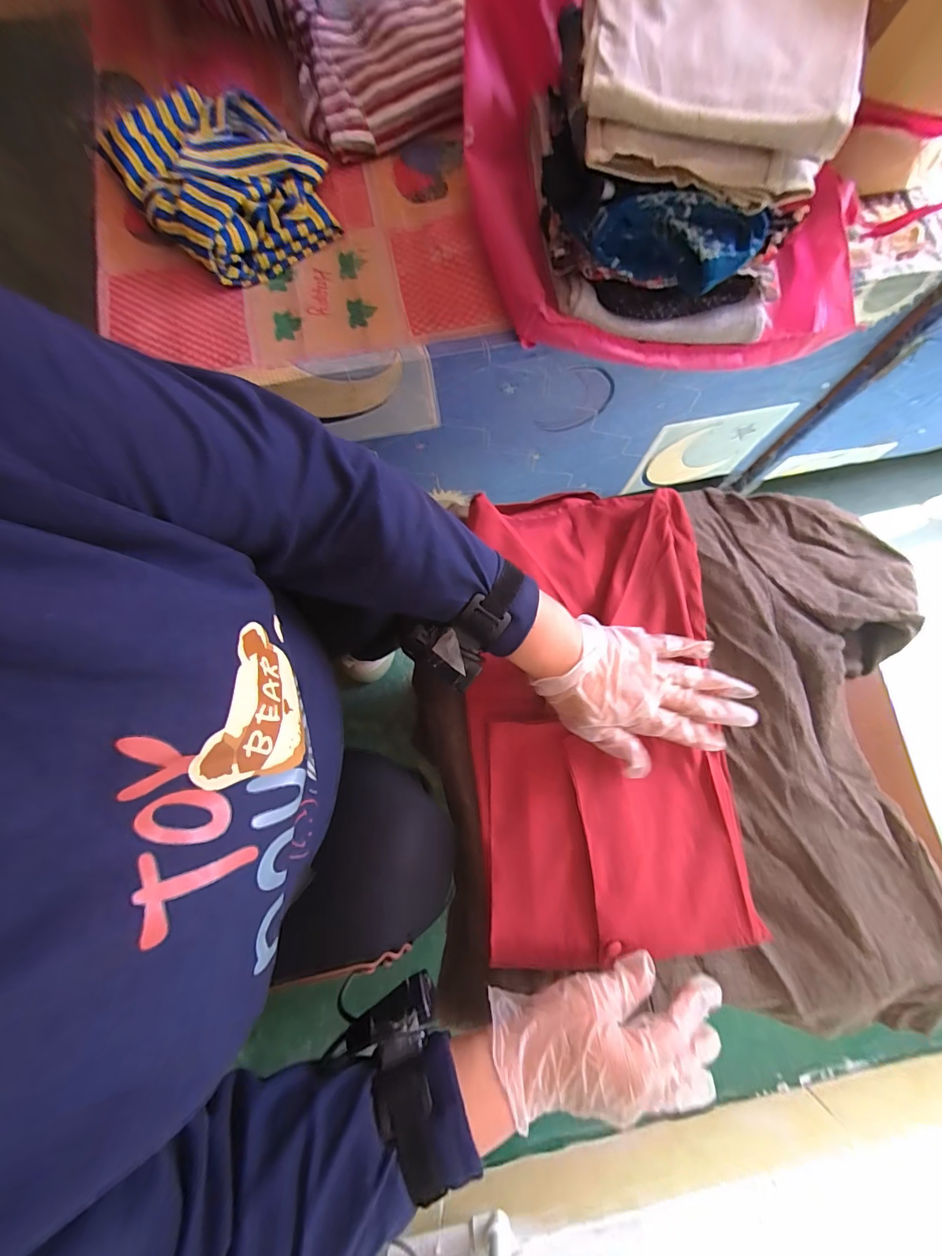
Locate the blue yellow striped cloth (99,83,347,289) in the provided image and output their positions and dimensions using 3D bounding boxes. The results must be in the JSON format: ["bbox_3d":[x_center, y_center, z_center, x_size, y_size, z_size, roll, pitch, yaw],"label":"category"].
[{"bbox_3d":[-0.278,-0.512,0.503,0.194,0.050,0.248,-39,80,-9],"label":"blue yellow striped cloth"}]

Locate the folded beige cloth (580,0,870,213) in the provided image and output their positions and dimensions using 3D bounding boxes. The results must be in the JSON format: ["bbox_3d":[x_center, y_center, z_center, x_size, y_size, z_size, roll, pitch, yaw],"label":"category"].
[{"bbox_3d":[0.195,-0.496,0.367,0.236,0.063,0.255,12,76,2],"label":"folded beige cloth"}]

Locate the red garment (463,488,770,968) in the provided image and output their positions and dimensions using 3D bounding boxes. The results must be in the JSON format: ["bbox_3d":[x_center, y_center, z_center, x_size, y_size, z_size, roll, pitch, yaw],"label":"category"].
[{"bbox_3d":[0.131,0.062,0.459,0.258,0.076,0.482,3,72,0],"label":"red garment"}]

